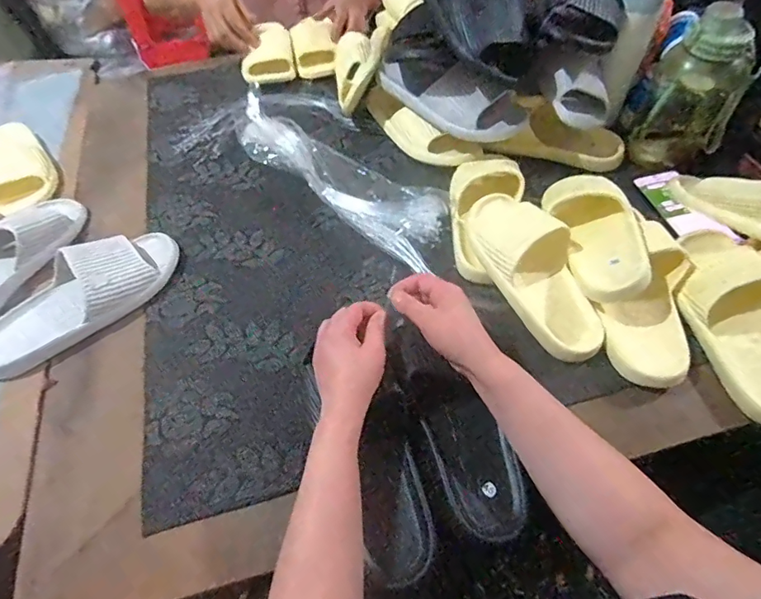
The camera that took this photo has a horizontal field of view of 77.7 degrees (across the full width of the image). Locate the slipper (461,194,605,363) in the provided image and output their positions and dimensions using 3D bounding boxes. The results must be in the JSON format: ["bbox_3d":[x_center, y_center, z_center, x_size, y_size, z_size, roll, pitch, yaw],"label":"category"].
[{"bbox_3d":[0.185,-0.044,0.579,0.097,0.062,0.243,-21,56,-12],"label":"slipper"}]

